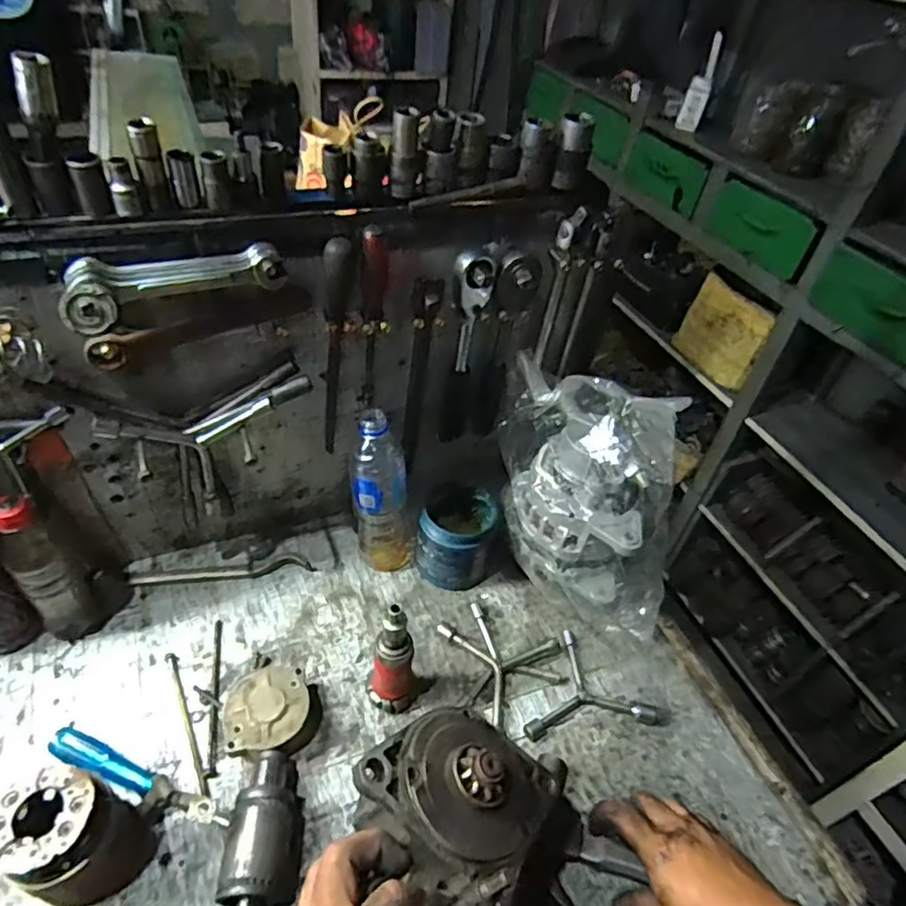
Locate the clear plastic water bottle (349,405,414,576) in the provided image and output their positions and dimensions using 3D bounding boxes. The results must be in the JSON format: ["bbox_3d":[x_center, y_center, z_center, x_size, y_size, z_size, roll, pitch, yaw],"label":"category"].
[{"bbox_3d":[-0.079,0.050,0.711,0.074,0.215,0.056,2,45,-5],"label":"clear plastic water bottle"}]

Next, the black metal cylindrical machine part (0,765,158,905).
[{"bbox_3d":[-0.297,0.303,0.491,0.082,0.115,0.079,-33,57,-33],"label":"black metal cylindrical machine part"}]

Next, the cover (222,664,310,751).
[{"bbox_3d":[-0.180,0.243,0.597,0.078,0.014,0.079,4,44,-4],"label":"cover"}]

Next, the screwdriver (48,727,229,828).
[{"bbox_3d":[-0.282,0.295,0.560,0.173,0.032,0.025,18,46,10],"label":"screwdriver"}]

